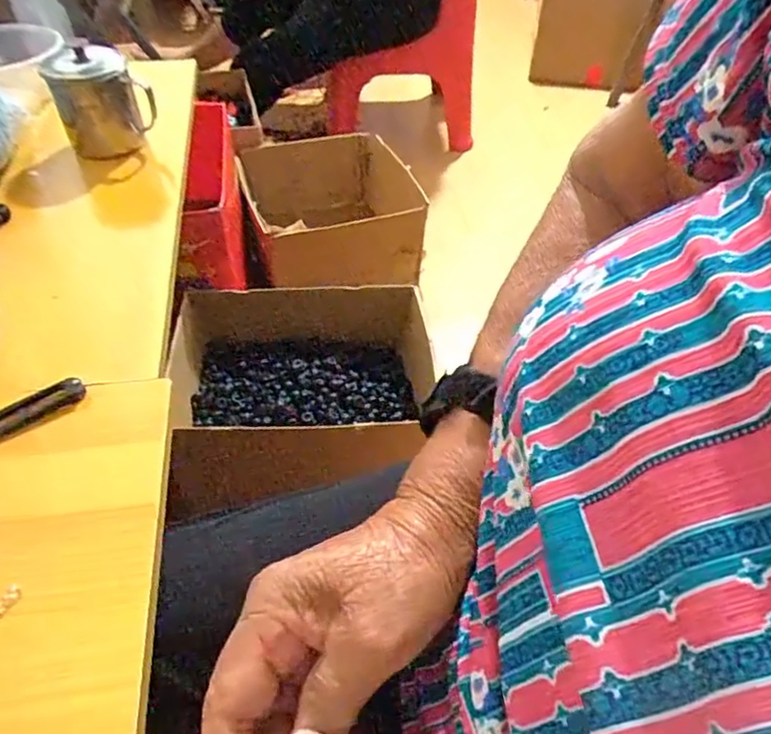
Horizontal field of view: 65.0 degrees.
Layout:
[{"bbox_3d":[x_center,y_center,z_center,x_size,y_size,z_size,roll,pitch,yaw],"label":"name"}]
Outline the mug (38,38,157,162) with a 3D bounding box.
[{"bbox_3d":[-0.289,-0.268,0.615,0.083,0.108,0.069,-27,53,-23],"label":"mug"}]

